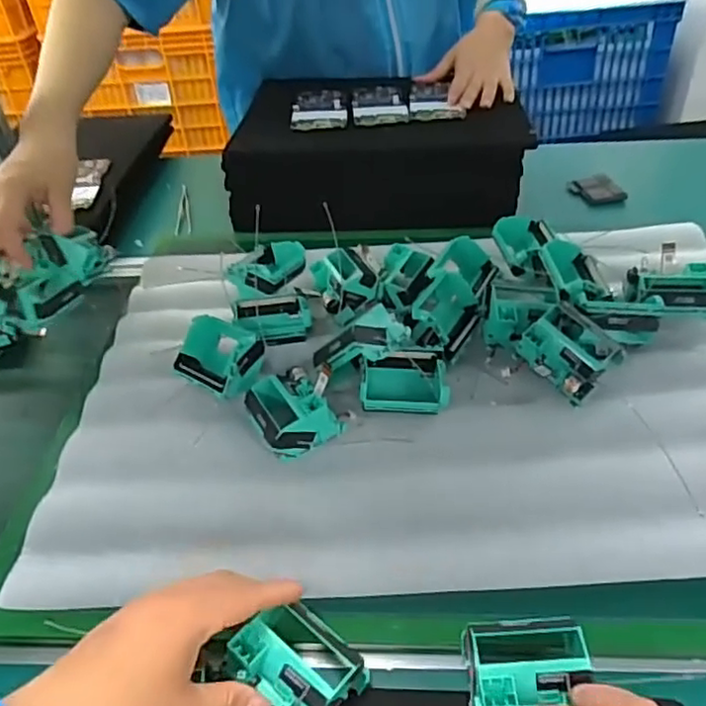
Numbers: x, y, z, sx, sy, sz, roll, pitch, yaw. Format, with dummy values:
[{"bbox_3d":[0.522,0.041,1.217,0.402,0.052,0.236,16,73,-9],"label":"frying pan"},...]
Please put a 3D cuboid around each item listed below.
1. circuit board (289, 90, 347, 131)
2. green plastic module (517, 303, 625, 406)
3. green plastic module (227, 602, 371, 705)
[{"bbox_3d":[-0.043,-0.310,0.802,0.067,0.008,0.129,-4,40,0],"label":"circuit board"},{"bbox_3d":[0.176,-0.001,0.517,0.069,0.049,0.067,-25,46,-21],"label":"green plastic module"},{"bbox_3d":[-0.036,0.181,0.357,0.068,0.042,0.066,30,52,32],"label":"green plastic module"}]

